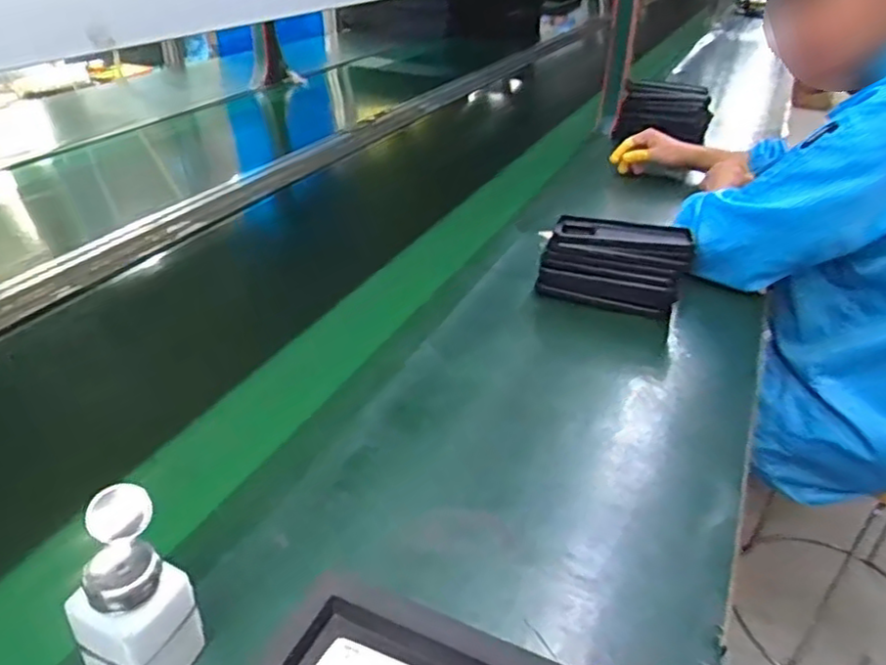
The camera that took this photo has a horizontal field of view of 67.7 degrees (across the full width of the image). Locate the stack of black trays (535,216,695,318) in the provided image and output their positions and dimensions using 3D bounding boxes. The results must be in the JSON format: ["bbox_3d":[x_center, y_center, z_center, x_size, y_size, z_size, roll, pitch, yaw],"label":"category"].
[{"bbox_3d":[0.223,-0.090,0.862,0.180,0.088,0.088,12,33,15],"label":"stack of black trays"}]

